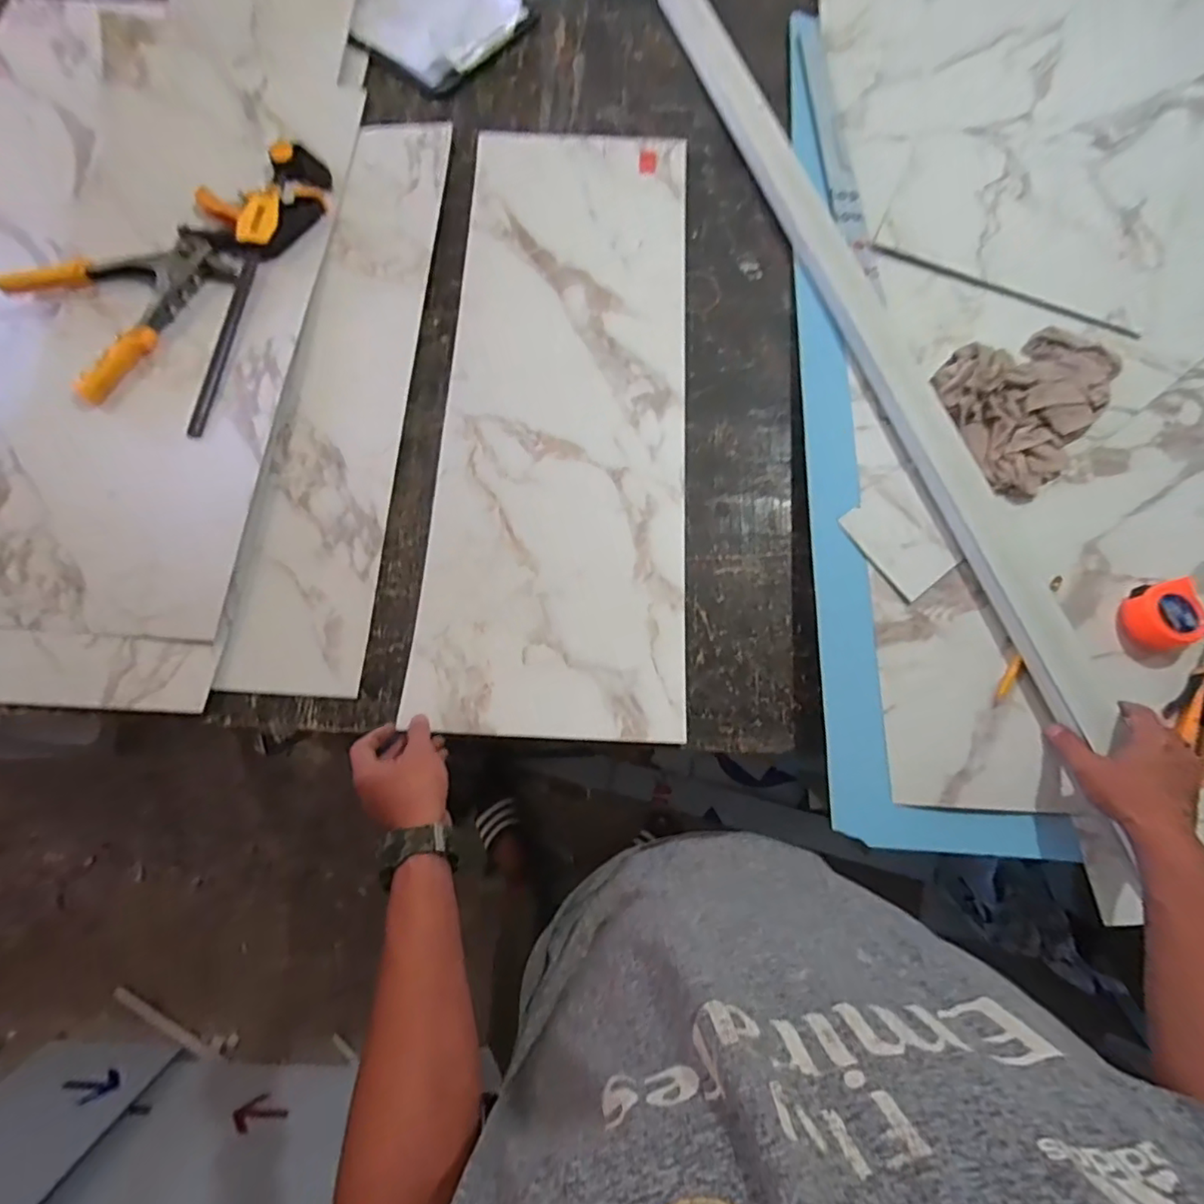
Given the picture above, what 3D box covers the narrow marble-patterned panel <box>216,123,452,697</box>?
[{"bbox_3d":[-0.317,-0.297,0.741,0.147,0.020,0.806,3,74,-1],"label":"narrow marble-patterned panel"}]

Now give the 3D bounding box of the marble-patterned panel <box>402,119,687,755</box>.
[{"bbox_3d":[-0.048,-0.267,0.747,0.305,0.019,0.846,2,73,2],"label":"marble-patterned panel"}]

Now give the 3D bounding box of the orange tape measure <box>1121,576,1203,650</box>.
[{"bbox_3d":[0.599,0.015,0.628,0.069,0.036,0.070,-12,72,-3],"label":"orange tape measure"}]

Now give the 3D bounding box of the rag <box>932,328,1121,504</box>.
[{"bbox_3d":[0.508,-0.252,0.714,0.177,0.031,0.237,42,78,12],"label":"rag"}]

